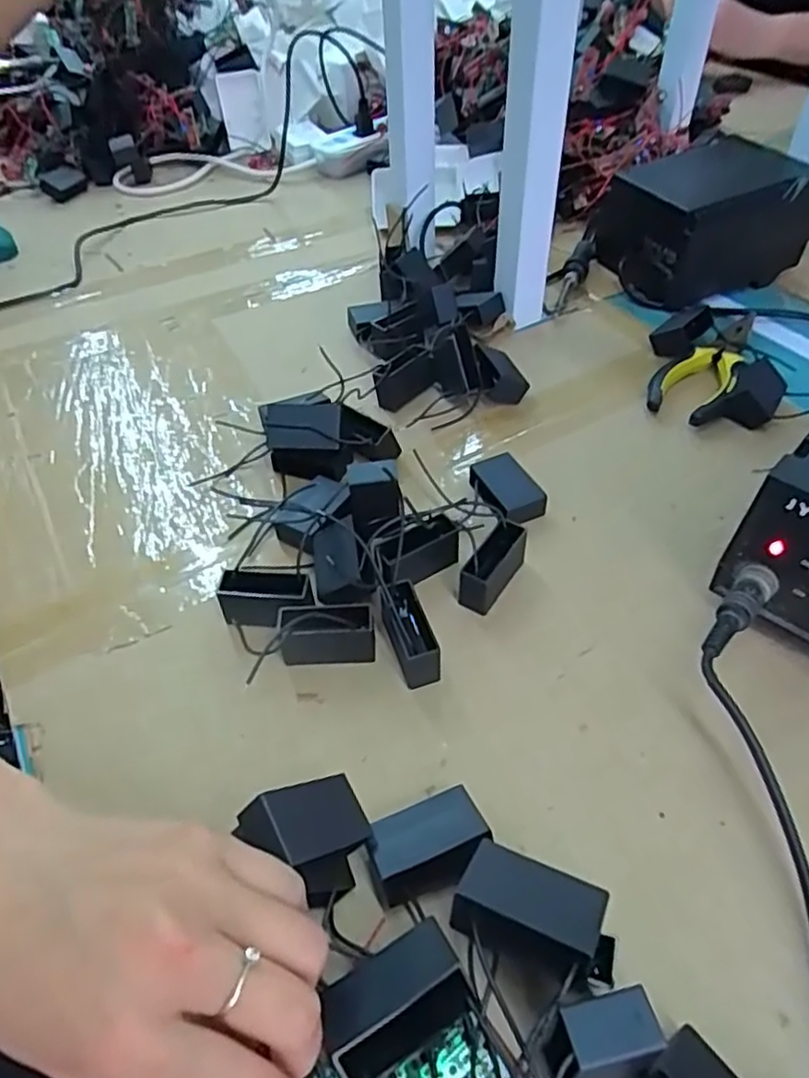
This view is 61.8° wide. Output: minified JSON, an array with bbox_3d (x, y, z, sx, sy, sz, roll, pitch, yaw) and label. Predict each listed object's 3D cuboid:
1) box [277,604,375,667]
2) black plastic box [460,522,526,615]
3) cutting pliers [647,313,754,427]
[{"bbox_3d":[-0.040,0.050,0.353,0.048,0.029,0.019,-4,47,-1],"label":"box"},{"bbox_3d":[0.051,0.015,0.383,0.019,0.029,0.048,28,55,26],"label":"black plastic box"},{"bbox_3d":[0.231,-0.136,0.518,0.052,0.019,0.153,22,52,22],"label":"cutting pliers"}]

